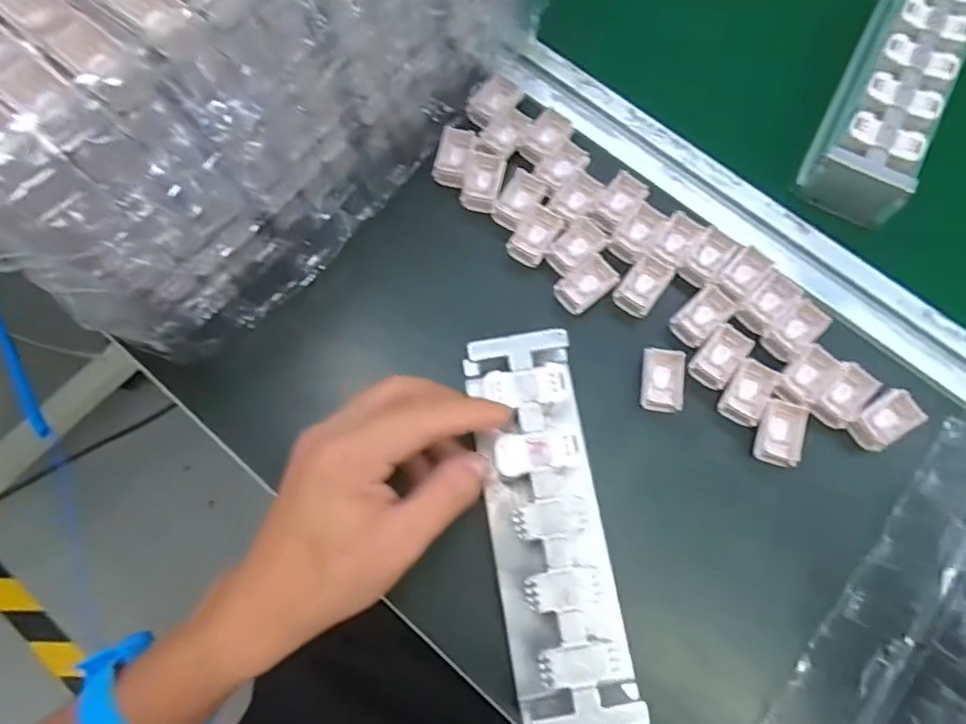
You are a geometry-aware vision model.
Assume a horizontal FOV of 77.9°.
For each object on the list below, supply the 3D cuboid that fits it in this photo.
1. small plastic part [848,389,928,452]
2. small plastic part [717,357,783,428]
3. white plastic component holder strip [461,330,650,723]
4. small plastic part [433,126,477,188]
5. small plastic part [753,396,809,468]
[{"bbox_3d":[0.226,0.034,0.335,0.036,0.011,0.022,-37,77,-10],"label":"small plastic part"},{"bbox_3d":[0.152,0.017,0.339,0.023,0.009,0.034,32,77,9],"label":"small plastic part"},{"bbox_3d":[0.032,0.079,0.304,0.057,0.042,0.185,-9,78,-1],"label":"white plastic component holder strip"},{"bbox_3d":[-0.018,-0.132,0.383,0.021,0.008,0.038,15,75,4],"label":"small plastic part"},{"bbox_3d":[0.166,0.039,0.333,0.023,0.009,0.035,15,75,5],"label":"small plastic part"}]

